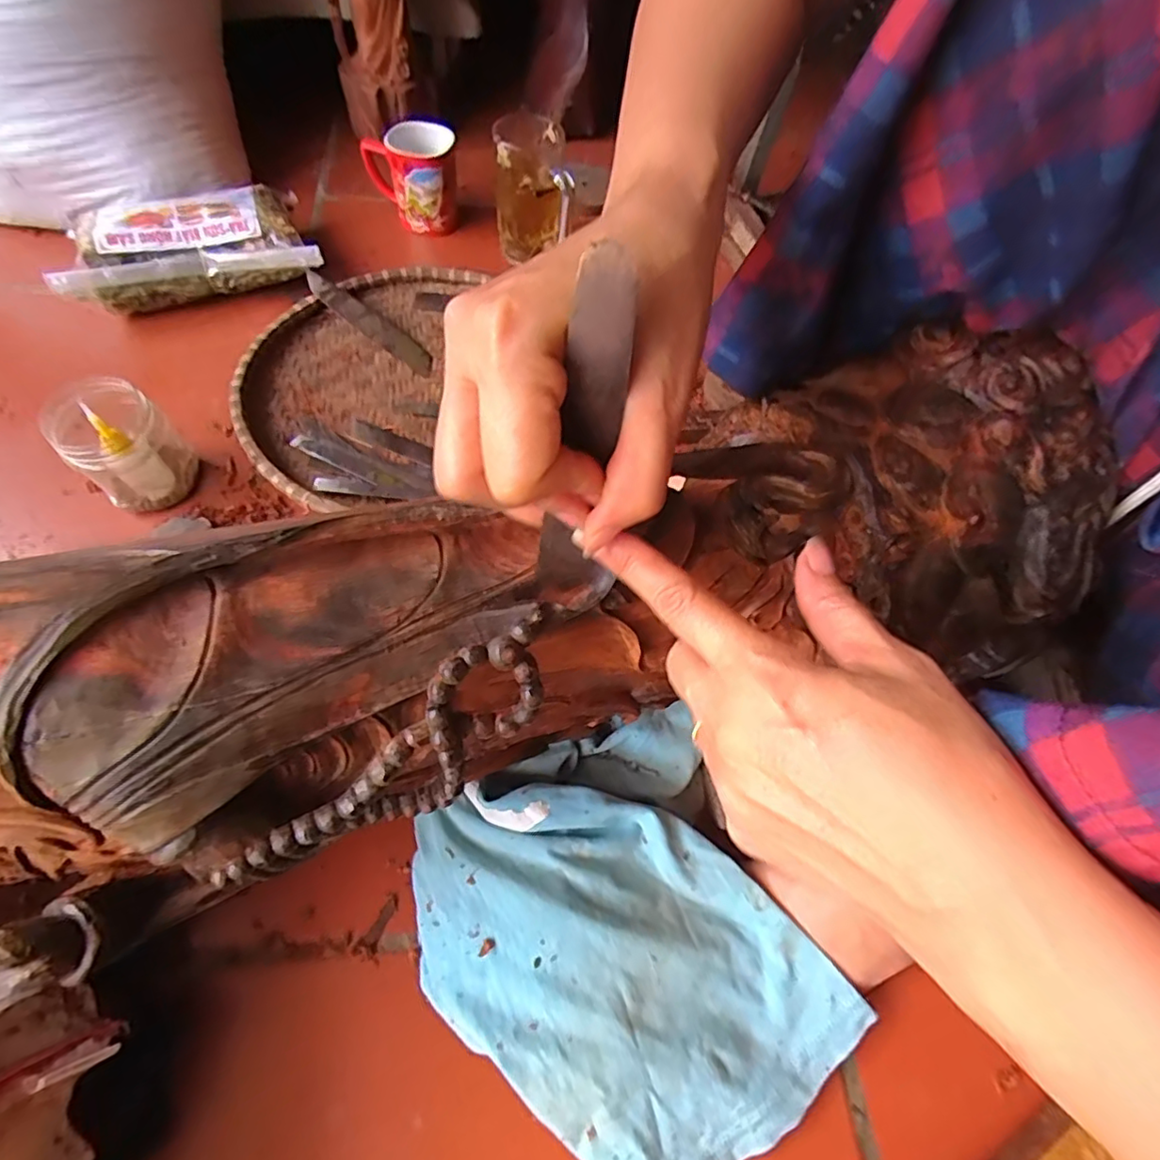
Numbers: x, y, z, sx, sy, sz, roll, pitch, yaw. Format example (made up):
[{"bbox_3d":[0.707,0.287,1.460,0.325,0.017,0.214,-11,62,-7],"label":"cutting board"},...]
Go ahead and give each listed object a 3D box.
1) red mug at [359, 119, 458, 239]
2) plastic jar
[{"bbox_3d":[-0.191,-0.473,0.694,0.099,0.078,0.083,-22,64,-15],"label":"red mug"},{"bbox_3d":[-0.365,-0.107,0.479,0.071,0.095,0.069,1,61,-3],"label":"plastic jar"}]

